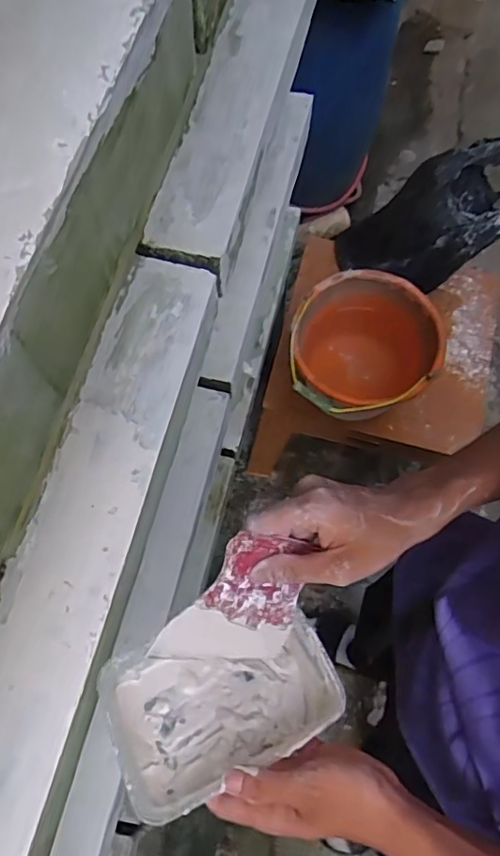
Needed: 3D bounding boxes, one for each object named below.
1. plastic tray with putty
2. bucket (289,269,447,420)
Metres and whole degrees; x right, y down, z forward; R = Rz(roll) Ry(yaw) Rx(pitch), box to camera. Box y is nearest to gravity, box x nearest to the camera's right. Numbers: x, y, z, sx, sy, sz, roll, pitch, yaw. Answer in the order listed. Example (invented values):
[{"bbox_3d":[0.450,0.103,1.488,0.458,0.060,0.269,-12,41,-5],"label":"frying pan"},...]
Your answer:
[{"bbox_3d":[-0.020,0.208,0.438,0.172,0.065,0.111,-18,68,-7],"label":"plastic tray with putty"},{"bbox_3d":[0.208,-0.118,1.104,0.262,0.205,0.298,26,70,11],"label":"bucket"}]

